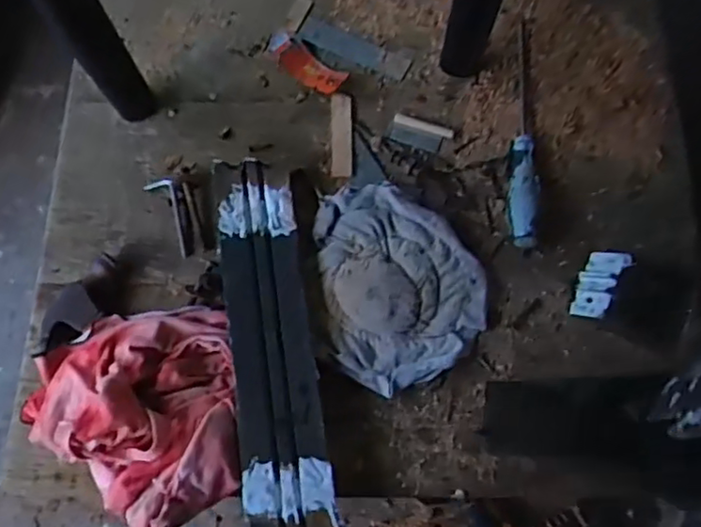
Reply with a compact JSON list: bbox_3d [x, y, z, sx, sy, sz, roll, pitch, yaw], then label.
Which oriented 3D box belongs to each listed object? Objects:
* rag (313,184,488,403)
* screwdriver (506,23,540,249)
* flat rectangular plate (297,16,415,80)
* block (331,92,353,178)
[{"bbox_3d":[0.045,0.013,0.555,0.135,0.023,0.181,-9,71,-4],"label":"rag"},{"bbox_3d":[0.166,-0.130,0.601,0.023,0.026,0.250,6,71,2],"label":"screwdriver"},{"bbox_3d":[0.004,-0.222,0.649,0.120,0.004,0.032,27,73,8],"label":"flat rectangular plate"},{"bbox_3d":[-0.008,-0.125,0.609,0.020,0.005,0.090,0,71,-1],"label":"block"}]

